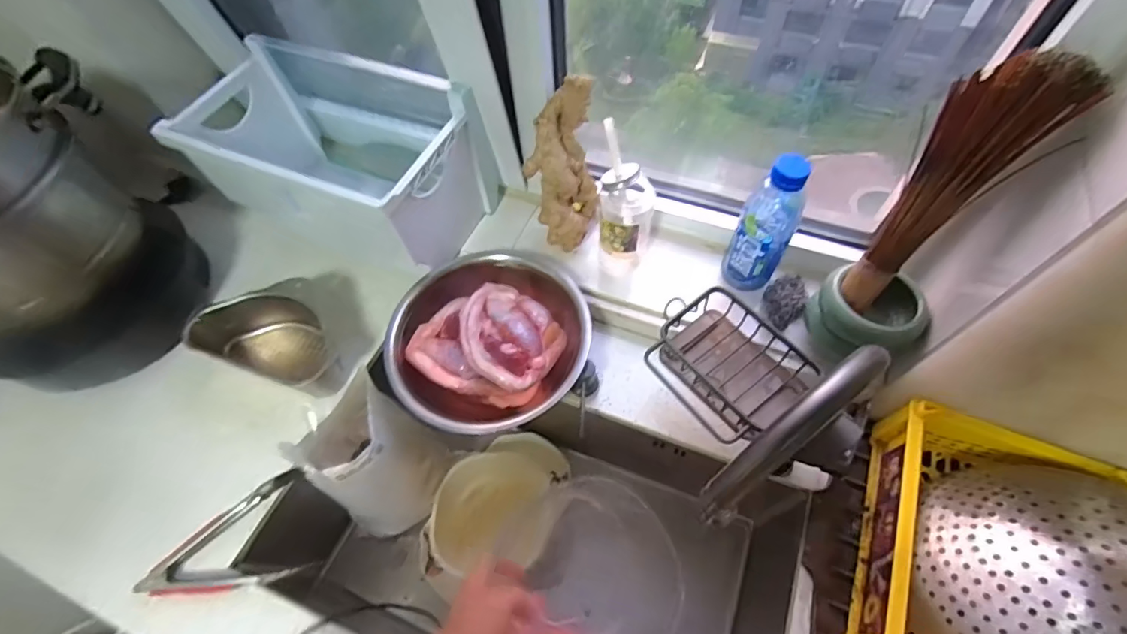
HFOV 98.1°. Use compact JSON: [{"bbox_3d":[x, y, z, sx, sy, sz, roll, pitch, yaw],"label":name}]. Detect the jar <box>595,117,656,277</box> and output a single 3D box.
[{"bbox_3d":[0.083,-0.145,0.676,0.071,0.218,0.059,17,60,13],"label":"jar"}]

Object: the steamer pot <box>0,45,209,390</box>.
[{"bbox_3d":[-0.718,-0.115,0.641,0.285,0.328,0.376,30,64,20],"label":"steamer pot"}]

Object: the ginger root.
[{"bbox_3d":[-0.002,-0.212,0.695,0.093,0.232,0.045,0,31,4],"label":"ginger root"}]

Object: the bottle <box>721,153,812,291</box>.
[{"bbox_3d":[0.259,-0.117,0.623,0.067,0.197,0.065,24,62,17],"label":"bottle"}]

